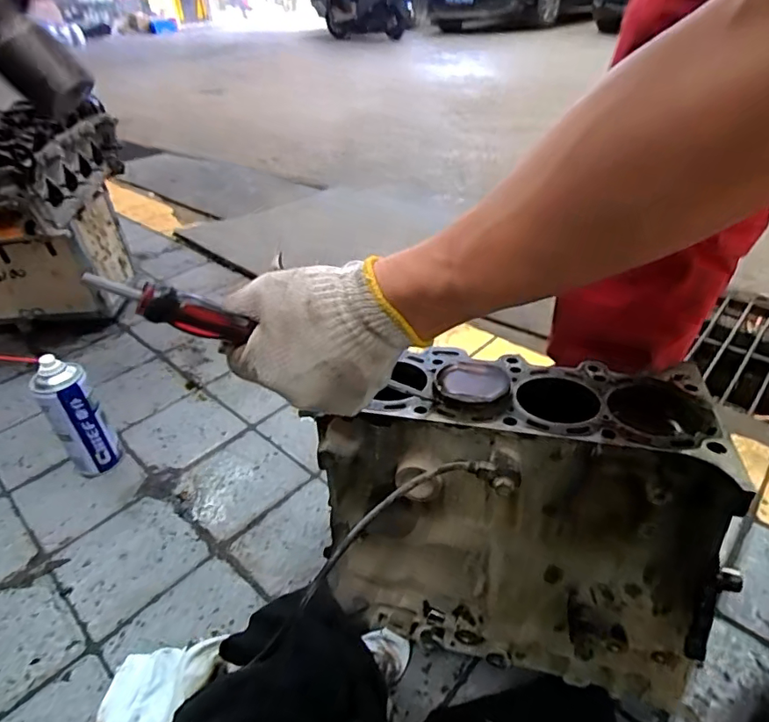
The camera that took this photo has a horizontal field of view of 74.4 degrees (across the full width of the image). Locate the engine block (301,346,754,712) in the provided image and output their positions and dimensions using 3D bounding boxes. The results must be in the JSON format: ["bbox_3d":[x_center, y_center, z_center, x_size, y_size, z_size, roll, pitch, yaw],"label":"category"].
[{"bbox_3d":[0.112,0.134,0.477,0.314,0.219,0.182,6,36,12],"label":"engine block"}]

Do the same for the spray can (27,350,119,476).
[{"bbox_3d":[-0.420,0.079,0.695,0.064,0.179,0.055,-31,44,-34],"label":"spray can"}]

